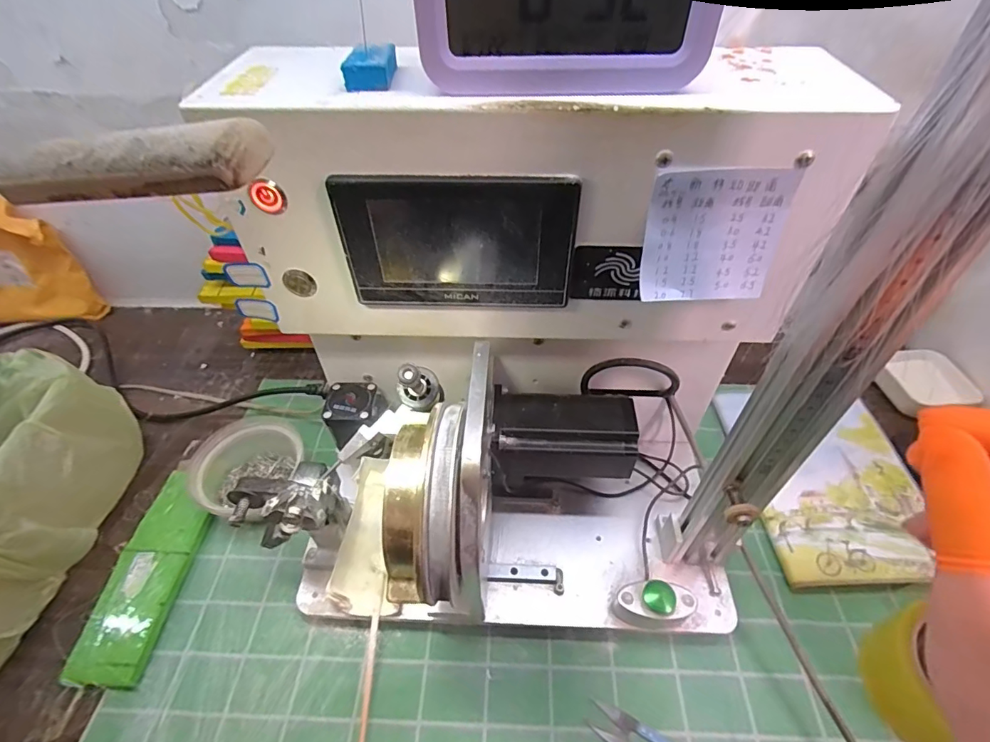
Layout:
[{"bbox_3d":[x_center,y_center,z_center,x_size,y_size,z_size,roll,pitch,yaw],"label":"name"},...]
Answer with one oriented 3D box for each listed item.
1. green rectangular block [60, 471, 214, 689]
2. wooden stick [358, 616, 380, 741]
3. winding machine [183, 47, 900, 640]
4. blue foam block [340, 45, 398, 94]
[{"bbox_3d":[-0.301,0.175,0.428,0.059,0.016,0.174,2,47,3],"label":"green rectangular block"},{"bbox_3d":[-0.093,0.246,0.347,0.007,0.008,0.124,0,60,1],"label":"wooden stick"},{"bbox_3d":[0.011,0.022,0.331,0.349,0.350,0.222,-2,46,0],"label":"winding machine"},{"bbox_3d":[-0.066,-0.163,0.259,0.023,0.013,0.041,-1,48,-1],"label":"blue foam block"}]

